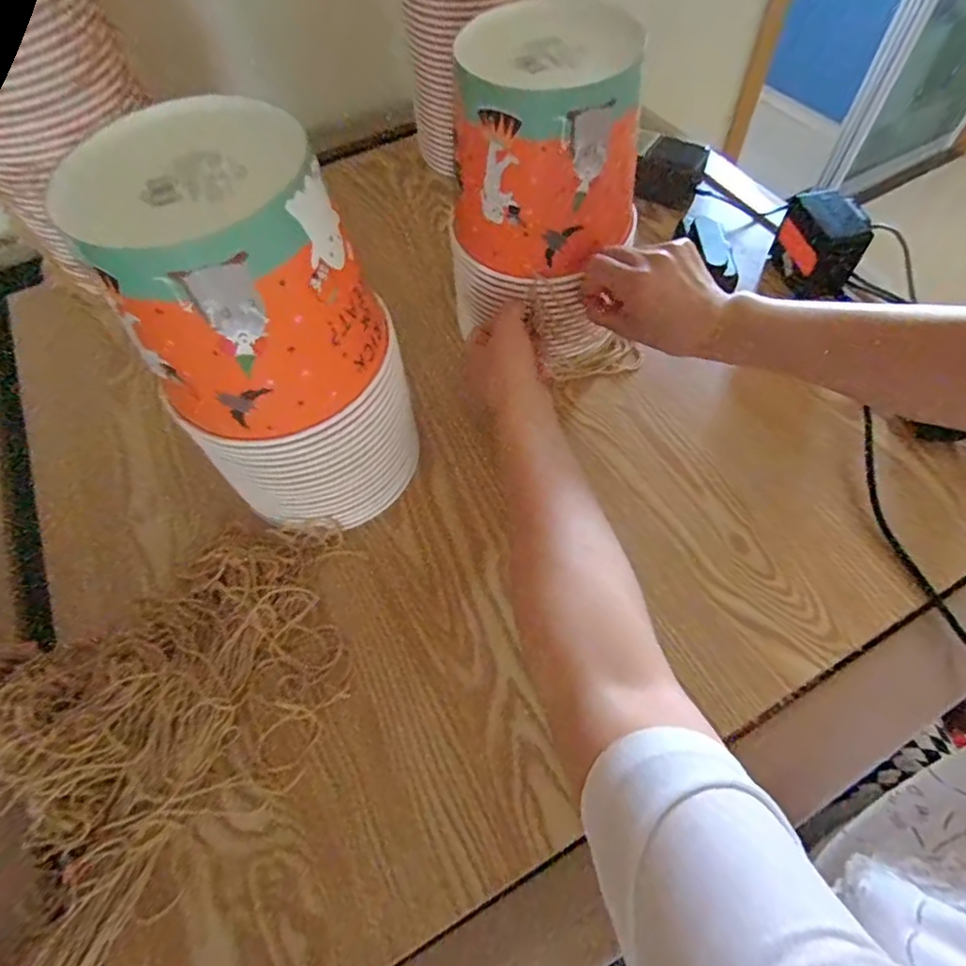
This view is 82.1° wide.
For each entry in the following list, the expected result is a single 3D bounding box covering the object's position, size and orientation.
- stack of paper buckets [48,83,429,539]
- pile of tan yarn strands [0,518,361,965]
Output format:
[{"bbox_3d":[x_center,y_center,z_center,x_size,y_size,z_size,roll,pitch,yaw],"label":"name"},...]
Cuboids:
[{"bbox_3d":[-0.137,-0.080,0.383,0.147,0.260,0.149,-31,65,-15],"label":"stack of paper buckets"},{"bbox_3d":[-0.219,0.158,0.379,0.326,0.035,0.220,-41,68,-19],"label":"pile of tan yarn strands"}]

